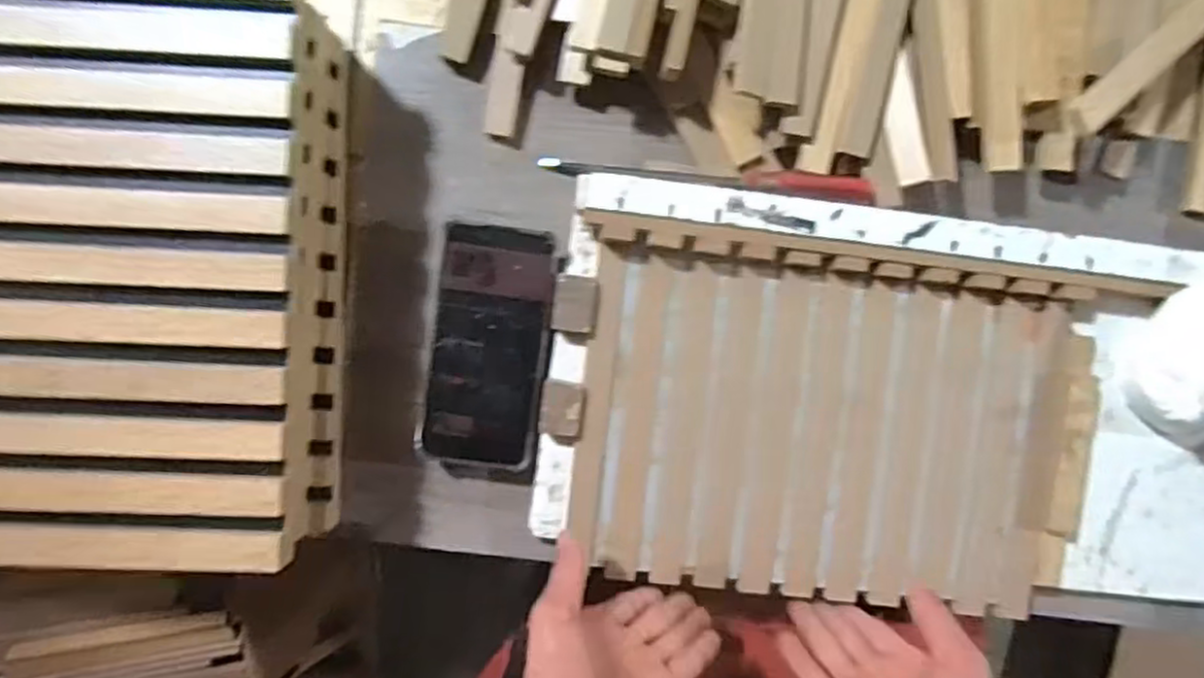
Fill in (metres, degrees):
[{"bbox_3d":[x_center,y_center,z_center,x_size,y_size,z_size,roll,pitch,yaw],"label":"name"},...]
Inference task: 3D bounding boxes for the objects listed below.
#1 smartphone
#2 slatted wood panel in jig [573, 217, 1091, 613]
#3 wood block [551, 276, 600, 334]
[{"bbox_3d":[-0.077,0.005,0.483,0.077,0.014,0.160,8,92,-9],"label":"smartphone"},{"bbox_3d":[0.153,0.062,0.493,0.330,0.025,0.242,8,93,-3],"label":"slatted wood panel in jig"},{"bbox_3d":[-0.018,-0.023,0.478,0.029,0.016,0.037,7,93,-3],"label":"wood block"}]

